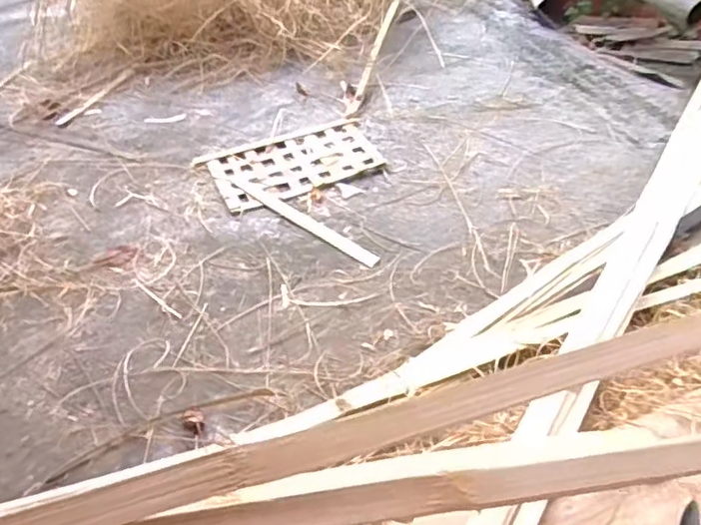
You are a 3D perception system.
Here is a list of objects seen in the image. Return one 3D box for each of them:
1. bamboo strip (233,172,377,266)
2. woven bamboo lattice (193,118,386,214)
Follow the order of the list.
[{"bbox_3d":[-0.100,-0.087,1.198,0.401,0.010,0.033,31,53,30],"label":"bamboo strip"},{"bbox_3d":[-0.123,-0.219,1.323,0.355,0.010,0.231,-18,46,-15],"label":"woven bamboo lattice"}]

